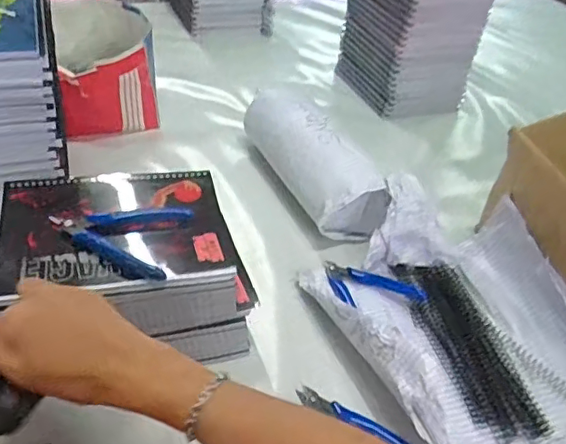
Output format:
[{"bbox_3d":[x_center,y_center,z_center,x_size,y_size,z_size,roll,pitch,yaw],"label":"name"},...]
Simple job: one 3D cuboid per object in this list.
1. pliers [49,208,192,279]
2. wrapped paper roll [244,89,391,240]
[{"bbox_3d":[-0.150,0.007,0.514,0.112,0.009,0.092,12,40,5],"label":"pliers"},{"bbox_3d":[0.037,-0.081,0.755,0.083,0.099,0.257,-13,44,-24],"label":"wrapped paper roll"}]

